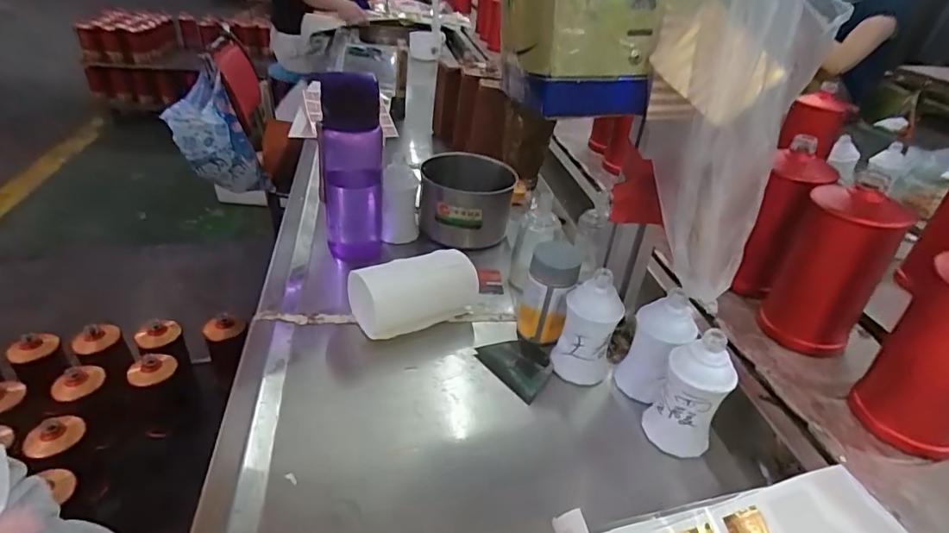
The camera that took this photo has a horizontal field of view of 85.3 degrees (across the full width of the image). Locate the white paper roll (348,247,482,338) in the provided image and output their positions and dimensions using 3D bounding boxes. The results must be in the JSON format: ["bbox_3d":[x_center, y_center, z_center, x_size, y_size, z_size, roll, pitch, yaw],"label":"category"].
[{"bbox_3d":[-0.067,0.032,0.582,0.140,0.064,0.065,-15,38,-27],"label":"white paper roll"}]

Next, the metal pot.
[{"bbox_3d":[-0.011,-0.092,0.735,0.128,0.091,0.129,4,33,-2],"label":"metal pot"}]

